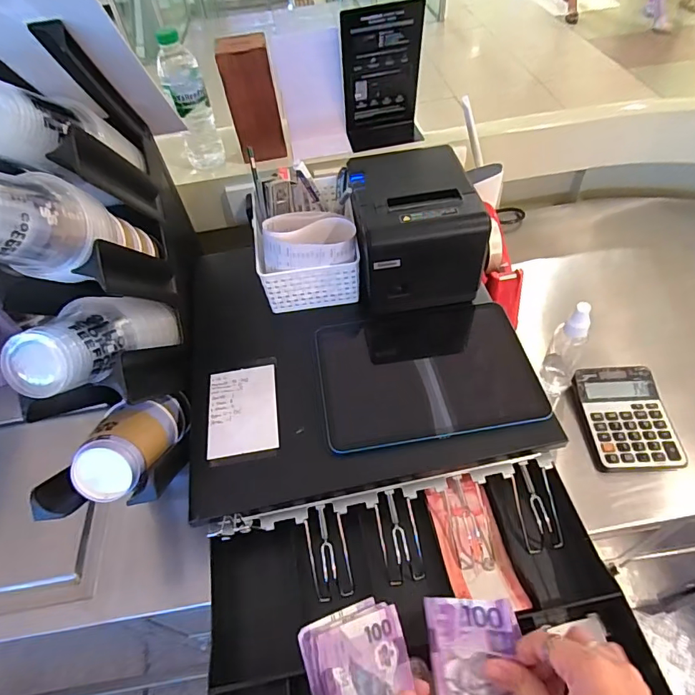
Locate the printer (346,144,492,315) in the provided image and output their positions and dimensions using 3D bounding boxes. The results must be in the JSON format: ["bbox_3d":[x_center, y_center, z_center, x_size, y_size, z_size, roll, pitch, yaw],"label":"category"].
[{"bbox_3d":[0.084,-0.153,0.610,0.152,0.127,0.164,-7,51,1],"label":"printer"}]

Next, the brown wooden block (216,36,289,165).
[{"bbox_3d":[-0.151,-0.395,0.746,0.079,0.168,0.054,-14,51,-5],"label":"brown wooden block"}]

